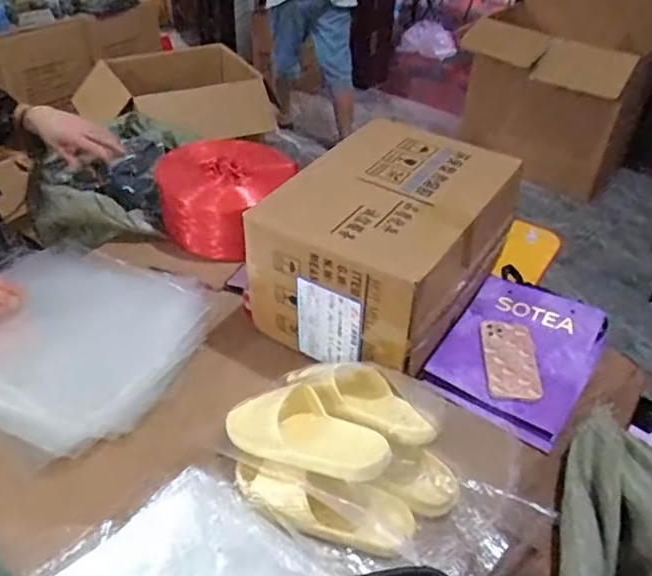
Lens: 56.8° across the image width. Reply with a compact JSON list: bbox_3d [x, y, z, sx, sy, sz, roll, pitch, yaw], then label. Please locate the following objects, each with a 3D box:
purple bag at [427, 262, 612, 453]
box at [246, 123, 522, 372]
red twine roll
[{"bbox_3d":[0.316,0.092,0.975,0.216,0.037,0.306,25,53,23],"label":"purple bag"},{"bbox_3d":[0.104,-0.074,0.972,0.276,0.225,0.374,27,45,26],"label":"box"},{"bbox_3d":[-0.201,-0.182,1.203,0.221,0.146,0.234,21,43,20],"label":"red twine roll"}]

